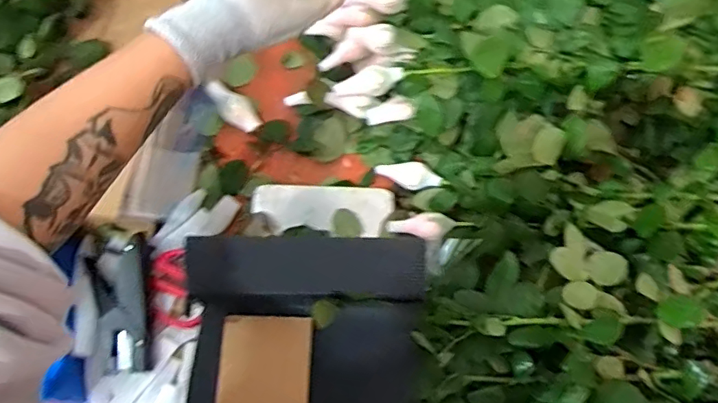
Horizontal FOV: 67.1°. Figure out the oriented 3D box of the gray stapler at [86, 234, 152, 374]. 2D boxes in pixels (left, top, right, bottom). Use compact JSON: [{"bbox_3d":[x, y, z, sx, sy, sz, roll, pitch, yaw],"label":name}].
[{"bbox_3d":[-0.268,0.116,0.611,0.064,0.027,0.150,-16,70,-9],"label":"gray stapler"}]

